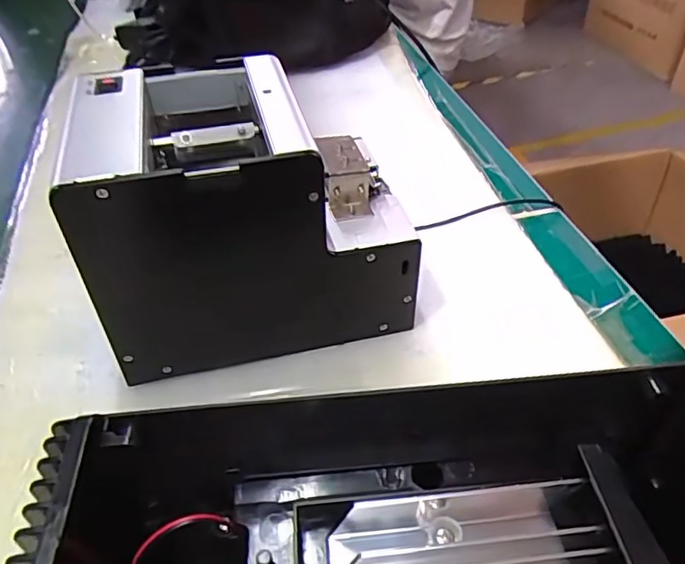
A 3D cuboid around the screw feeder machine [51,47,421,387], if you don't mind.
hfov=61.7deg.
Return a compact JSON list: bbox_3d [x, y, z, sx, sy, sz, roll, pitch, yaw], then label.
[{"bbox_3d":[-0.057,-0.042,0.351,0.172,0.146,0.118,-12,42,-8],"label":"screw feeder machine"}]

